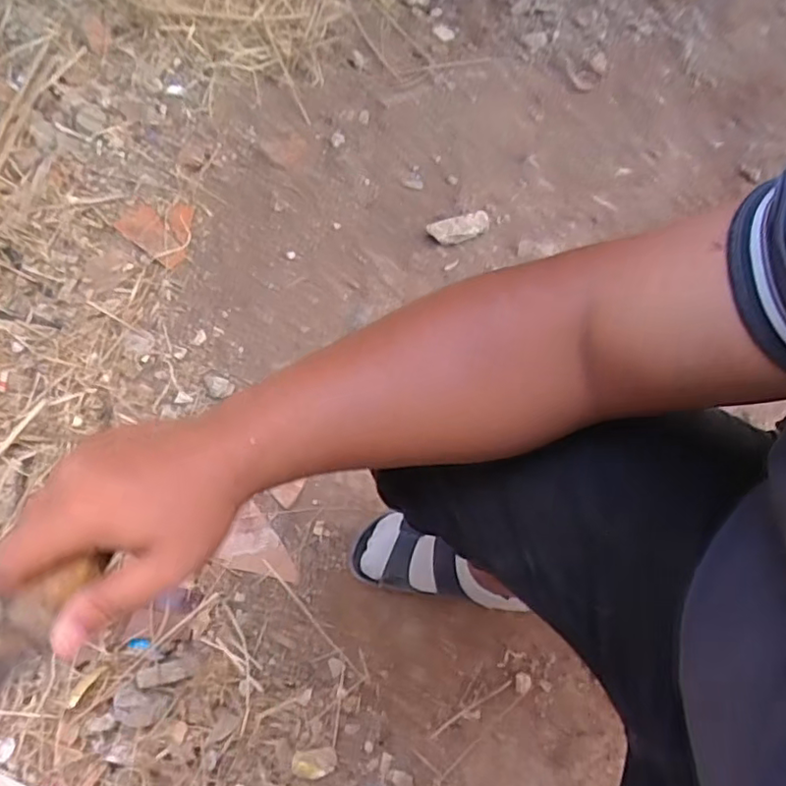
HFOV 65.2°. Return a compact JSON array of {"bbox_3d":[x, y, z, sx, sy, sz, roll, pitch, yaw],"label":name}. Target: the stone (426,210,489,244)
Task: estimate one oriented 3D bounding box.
[{"bbox_3d":[0.109,-0.269,0.999,0.100,0.051,0.031,-18,64,-1],"label":"stone"}]

